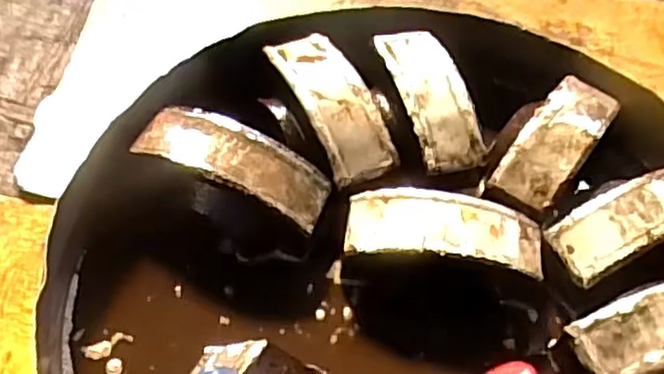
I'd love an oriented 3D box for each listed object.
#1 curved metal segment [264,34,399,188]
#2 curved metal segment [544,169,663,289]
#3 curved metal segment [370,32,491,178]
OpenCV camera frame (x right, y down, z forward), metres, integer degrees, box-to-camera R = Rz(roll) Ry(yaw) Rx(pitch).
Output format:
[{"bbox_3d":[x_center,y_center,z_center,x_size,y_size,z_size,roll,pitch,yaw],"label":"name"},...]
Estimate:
[{"bbox_3d":[0.000,-0.076,0.633,0.065,0.034,0.161,-20,61,-19],"label":"curved metal segment"},{"bbox_3d":[0.264,0.026,0.593,0.157,0.030,0.061,-20,61,-19],"label":"curved metal segment"},{"bbox_3d":[0.094,-0.085,0.650,0.062,0.030,0.156,-10,59,-14],"label":"curved metal segment"}]

